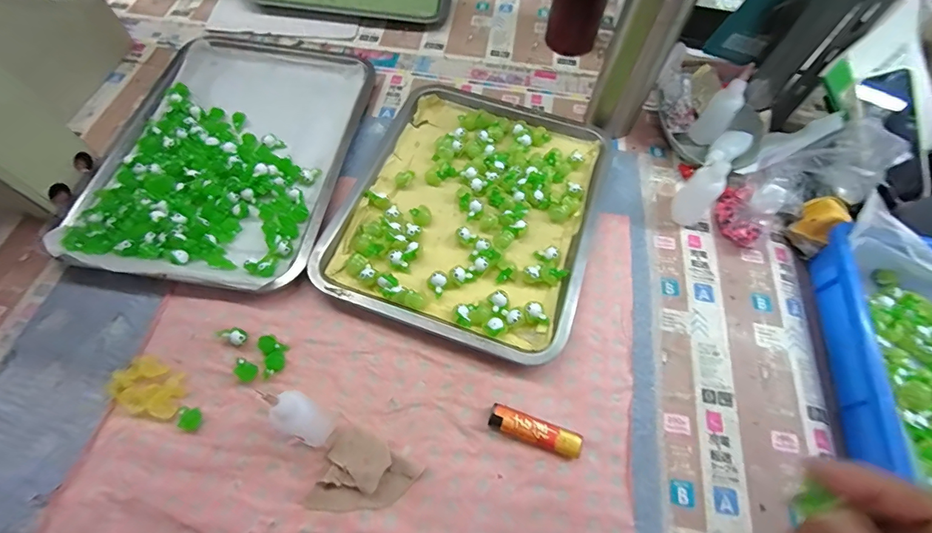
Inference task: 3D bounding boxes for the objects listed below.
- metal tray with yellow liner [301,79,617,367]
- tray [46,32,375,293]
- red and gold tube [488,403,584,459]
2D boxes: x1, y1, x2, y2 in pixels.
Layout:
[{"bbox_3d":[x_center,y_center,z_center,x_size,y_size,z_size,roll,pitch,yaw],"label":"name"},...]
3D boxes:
[{"bbox_3d":[0.010,-0.069,0.459,0.258,0.022,0.308,19,64,7],"label":"metal tray with yellow liner"},{"bbox_3d":[-0.269,-0.153,0.491,0.264,0.025,0.375,7,63,2],"label":"tray"},{"bbox_3d":[0.059,0.142,0.355,0.079,0.014,0.021,18,64,7],"label":"red and gold tube"}]

